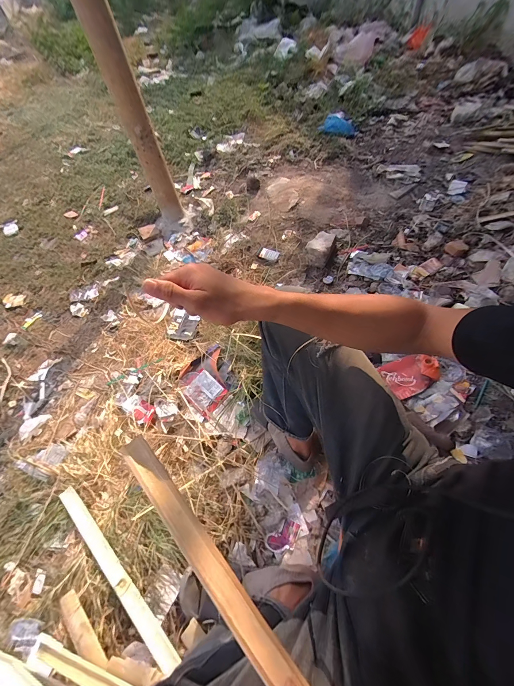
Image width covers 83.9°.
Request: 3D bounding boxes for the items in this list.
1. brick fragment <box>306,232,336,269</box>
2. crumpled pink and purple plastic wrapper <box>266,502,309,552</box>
[{"bbox_3d":[0.275,-0.411,1.255,0.105,0.080,0.139,18,61,15],"label":"brick fragment"},{"bbox_3d":[0.080,0.490,0.742,0.118,0.015,0.064,-36,62,-17],"label":"crumpled pink and purple plastic wrapper"}]

